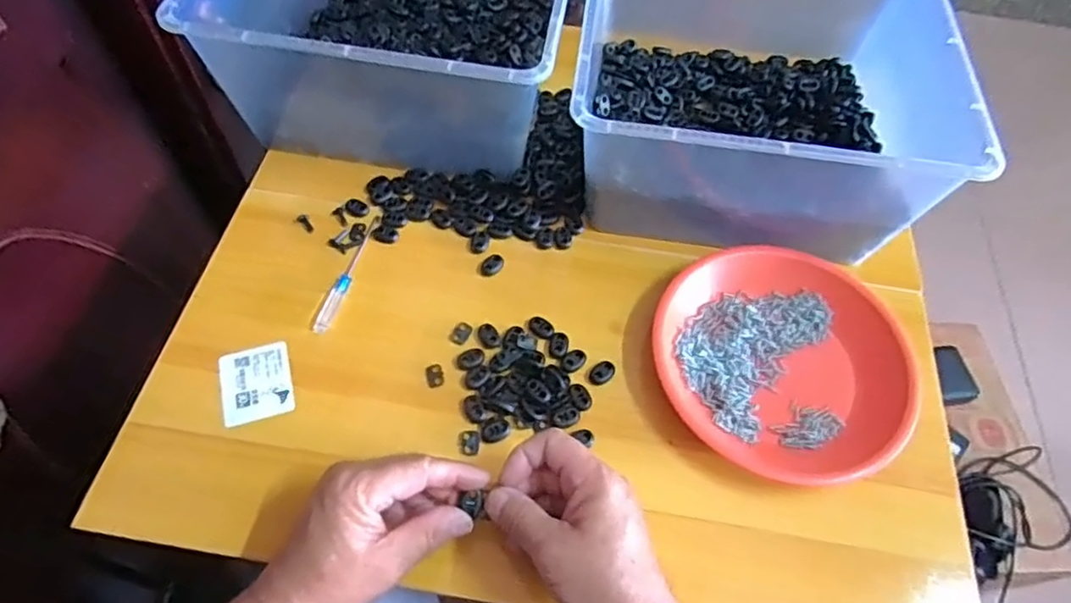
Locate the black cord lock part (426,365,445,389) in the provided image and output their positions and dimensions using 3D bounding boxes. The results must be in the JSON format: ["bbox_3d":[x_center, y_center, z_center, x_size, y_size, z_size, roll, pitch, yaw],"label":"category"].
[{"bbox_3d":[-0.076,0.056,0.485,0.013,0.004,0.018,-12,60,-11],"label":"black cord lock part"}]

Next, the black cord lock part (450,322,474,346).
[{"bbox_3d":[-0.058,0.025,0.508,0.014,0.004,0.020,21,59,9],"label":"black cord lock part"}]

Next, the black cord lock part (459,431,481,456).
[{"bbox_3d":[-0.047,0.101,0.463,0.015,0.004,0.018,0,58,-4],"label":"black cord lock part"}]

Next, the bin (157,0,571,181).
[{"bbox_3d":[-0.117,-0.267,0.600,0.292,0.139,0.295,9,58,2],"label":"bin"}]

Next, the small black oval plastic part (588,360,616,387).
[{"bbox_3d":[0.051,0.054,0.490,0.015,0.004,0.022,38,63,19],"label":"small black oval plastic part"}]

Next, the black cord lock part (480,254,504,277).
[{"bbox_3d":[-0.036,-0.030,0.538,0.015,0.004,0.022,35,62,17],"label":"black cord lock part"}]

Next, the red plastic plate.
[{"bbox_3d":[0.183,0.041,0.490,0.175,0.026,0.185,2,58,-3],"label":"red plastic plate"}]

